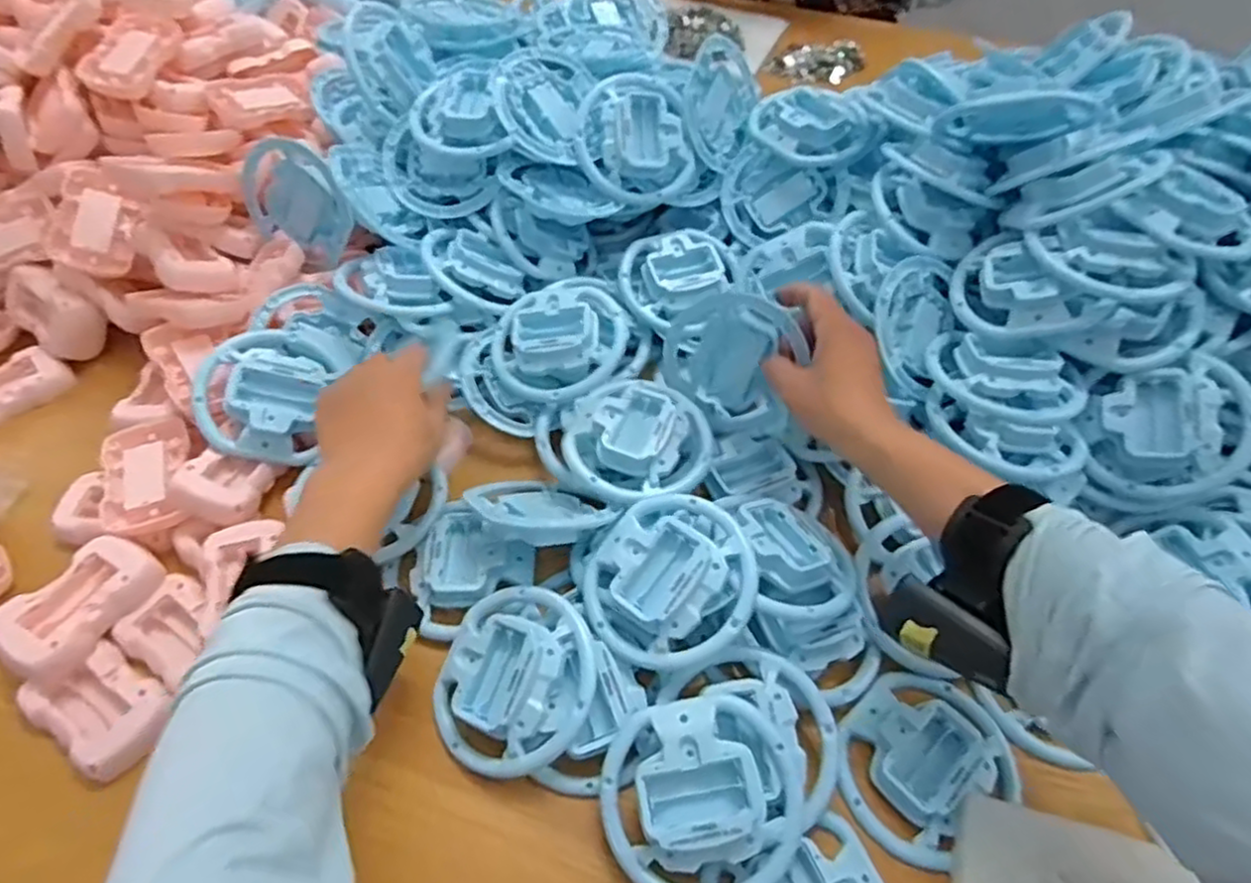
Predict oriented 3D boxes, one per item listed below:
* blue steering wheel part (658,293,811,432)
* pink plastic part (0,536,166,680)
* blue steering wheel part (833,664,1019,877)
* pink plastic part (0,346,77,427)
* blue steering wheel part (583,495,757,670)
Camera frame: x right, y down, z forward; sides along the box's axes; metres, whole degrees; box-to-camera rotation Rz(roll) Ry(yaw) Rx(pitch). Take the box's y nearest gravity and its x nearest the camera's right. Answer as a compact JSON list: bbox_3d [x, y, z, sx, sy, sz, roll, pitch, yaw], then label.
[{"bbox_3d":[0.083,-0.058,0.515,0.112,0.103,0.028,-8,21,39],"label":"blue steering wheel part"},{"bbox_3d":[-0.337,0.099,0.432,0.060,0.022,0.085,32,59,20],"label":"pink plastic part"},{"bbox_3d":[0.174,0.181,0.405,0.104,0.020,0.088,-28,59,-21],"label":"blue steering wheel part"},{"bbox_3d":[-0.486,-0.040,0.548,0.086,0.019,0.056,-34,62,-24],"label":"pink plastic part"},{"bbox_3d":[0.024,0.079,0.422,0.097,0.040,0.099,1,53,-1],"label":"blue steering wheel part"}]

